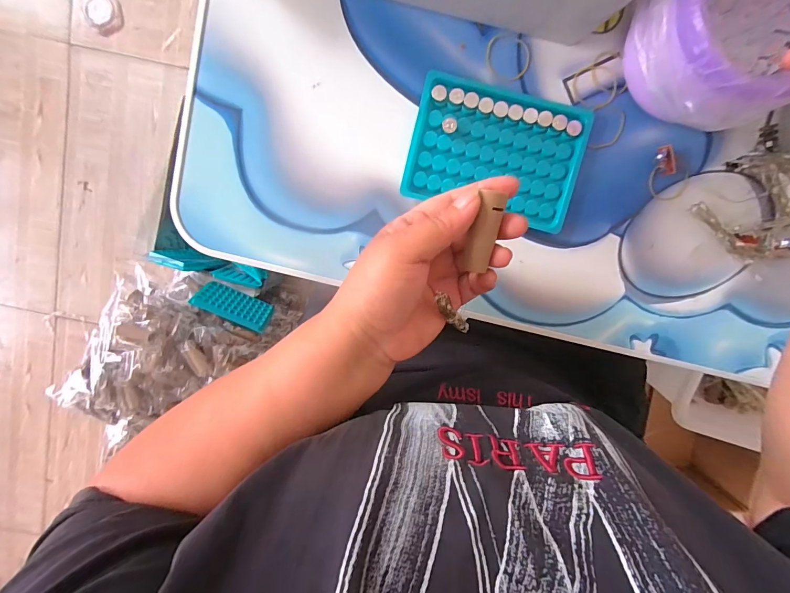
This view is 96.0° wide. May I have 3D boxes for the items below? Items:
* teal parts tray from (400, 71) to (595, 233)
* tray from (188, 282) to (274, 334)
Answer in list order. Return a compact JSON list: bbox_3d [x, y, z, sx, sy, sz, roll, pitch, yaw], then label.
[{"bbox_3d":[0.080,-0.114,0.278,0.131,0.009,0.096,13,97,-1],"label":"teal parts tray"},{"bbox_3d":[-0.294,0.016,0.656,0.130,0.094,0.012,25,114,-15],"label":"tray"}]

